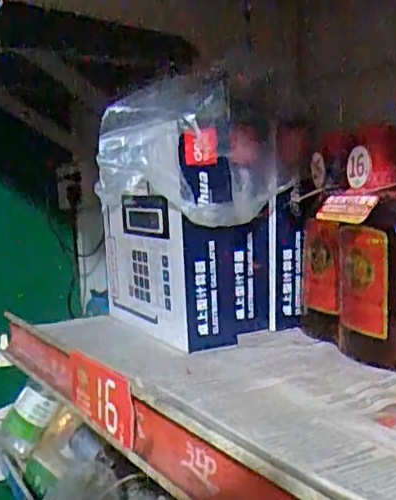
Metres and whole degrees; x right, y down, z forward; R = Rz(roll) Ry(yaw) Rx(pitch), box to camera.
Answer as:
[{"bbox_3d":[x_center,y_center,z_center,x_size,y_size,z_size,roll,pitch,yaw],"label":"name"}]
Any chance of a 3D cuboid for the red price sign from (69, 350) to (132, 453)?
[{"bbox_3d":[-0.059,0.084,0.371,0.005,0.035,0.090,0,5,-31],"label":"red price sign"}]

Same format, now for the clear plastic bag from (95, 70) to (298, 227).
[{"bbox_3d":[-0.008,-0.077,0.533,0.118,0.100,0.160,-4,4,-22],"label":"clear plastic bag"}]

